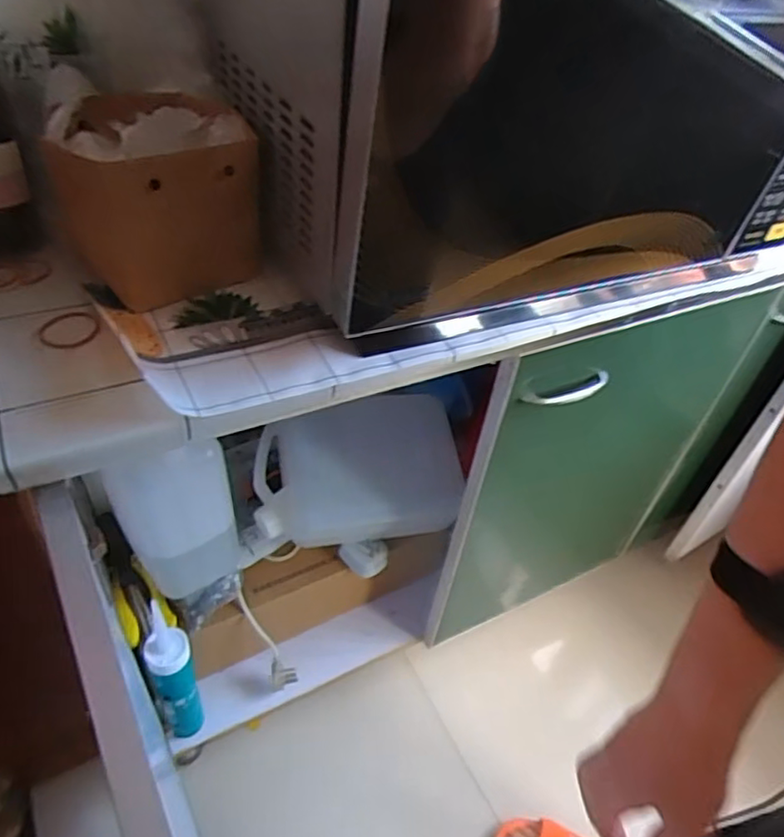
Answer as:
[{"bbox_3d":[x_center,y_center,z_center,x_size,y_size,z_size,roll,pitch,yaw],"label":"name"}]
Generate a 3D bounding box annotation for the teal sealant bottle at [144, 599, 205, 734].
[{"bbox_3d":[-0.269,0.326,0.780,0.051,0.224,0.065,-18,48,-24],"label":"teal sealant bottle"}]

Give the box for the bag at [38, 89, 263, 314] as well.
[{"bbox_3d":[-0.191,-0.186,0.512,0.135,0.124,0.135,-18,49,-25],"label":"bag"}]

